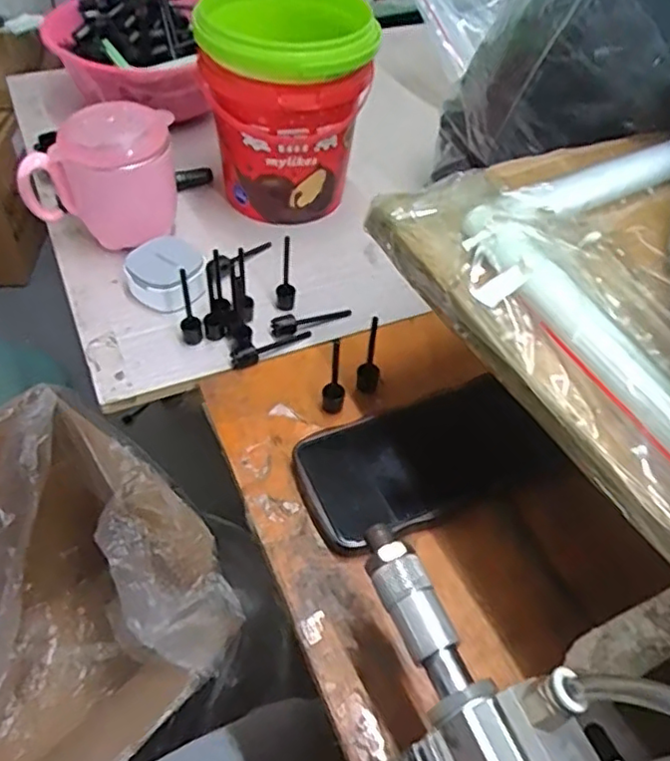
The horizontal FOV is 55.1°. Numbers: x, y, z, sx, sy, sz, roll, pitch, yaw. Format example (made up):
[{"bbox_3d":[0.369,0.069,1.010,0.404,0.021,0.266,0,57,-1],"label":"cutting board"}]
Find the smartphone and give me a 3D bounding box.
[{"bbox_3d":[0.055,0.047,0.397,0.154,0.015,0.075,-17,53,-18],"label":"smartphone"}]

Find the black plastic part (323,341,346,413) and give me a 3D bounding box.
[{"bbox_3d":[0.001,-0.004,0.405,0.014,0.067,0.012,7,50,1],"label":"black plastic part"}]

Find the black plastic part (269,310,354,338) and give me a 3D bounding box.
[{"bbox_3d":[-0.017,-0.047,0.473,0.063,0.010,0.013,-18,54,-19],"label":"black plastic part"}]

